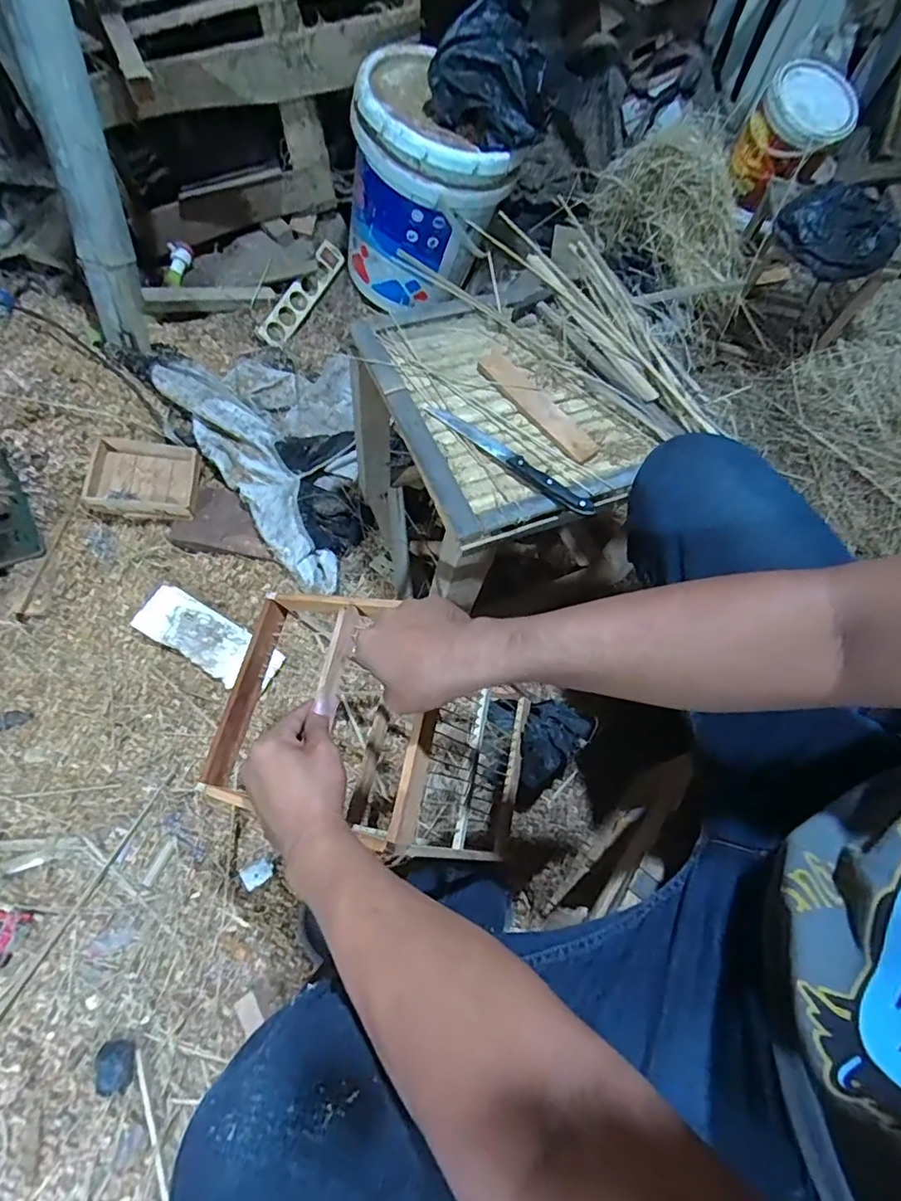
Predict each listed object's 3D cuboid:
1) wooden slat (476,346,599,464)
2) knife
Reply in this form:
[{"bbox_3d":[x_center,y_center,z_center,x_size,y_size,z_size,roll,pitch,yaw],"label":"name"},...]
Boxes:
[{"bbox_3d":[0.104,-0.244,0.680,0.048,0.009,0.196,-36,74,-18],"label":"wooden slat"},{"bbox_3d":[0.067,-0.165,0.636,0.224,0.018,0.026,36,70,11],"label":"knife"}]

